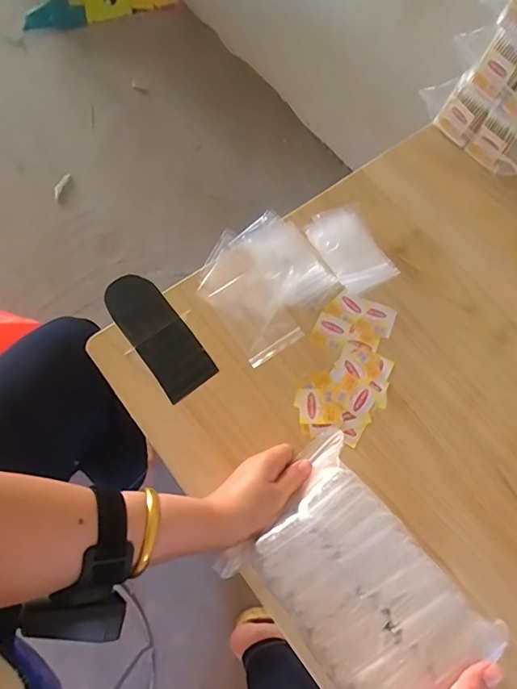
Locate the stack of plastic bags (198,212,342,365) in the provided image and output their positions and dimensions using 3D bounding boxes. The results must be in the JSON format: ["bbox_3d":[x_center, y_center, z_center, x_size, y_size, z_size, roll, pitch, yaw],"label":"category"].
[{"bbox_3d":[0.014,-0.075,0.561,0.146,0.026,0.149,-34,74,-14],"label":"stack of plastic bags"}]

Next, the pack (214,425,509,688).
[{"bbox_3d":[0.075,0.199,0.409,0.148,0.056,0.205,-33,74,-14],"label":"pack"}]

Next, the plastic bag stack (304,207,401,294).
[{"bbox_3d":[0.113,-0.116,0.576,0.070,0.024,0.108,-23,71,-11],"label":"plastic bag stack"}]

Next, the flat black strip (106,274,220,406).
[{"bbox_3d":[-0.117,-0.015,0.543,0.062,0.010,0.163,-34,74,-15],"label":"flat black strip"}]

